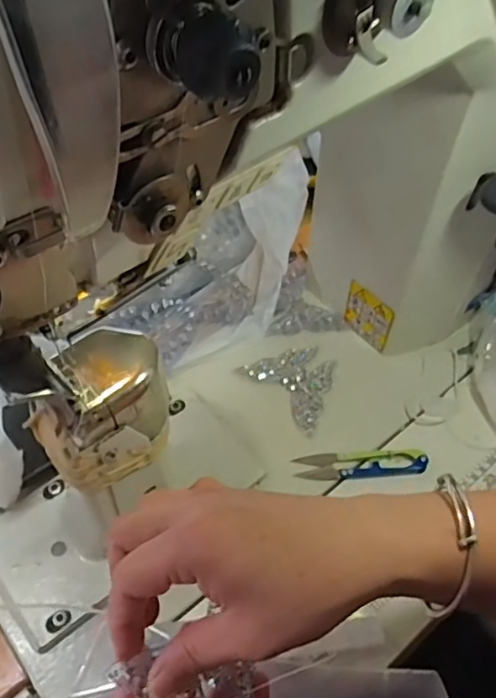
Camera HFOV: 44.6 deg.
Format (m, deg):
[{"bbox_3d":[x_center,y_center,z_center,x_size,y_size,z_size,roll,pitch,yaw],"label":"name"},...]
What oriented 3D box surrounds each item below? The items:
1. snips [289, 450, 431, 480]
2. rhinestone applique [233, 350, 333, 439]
[{"bbox_3d":[0.090,0.091,0.481,0.102,0.005,0.023,-4,48,2],"label":"snips"},{"bbox_3d":[0.045,0.027,0.532,0.070,0.012,0.083,-39,69,-24],"label":"rhinestone applique"}]

